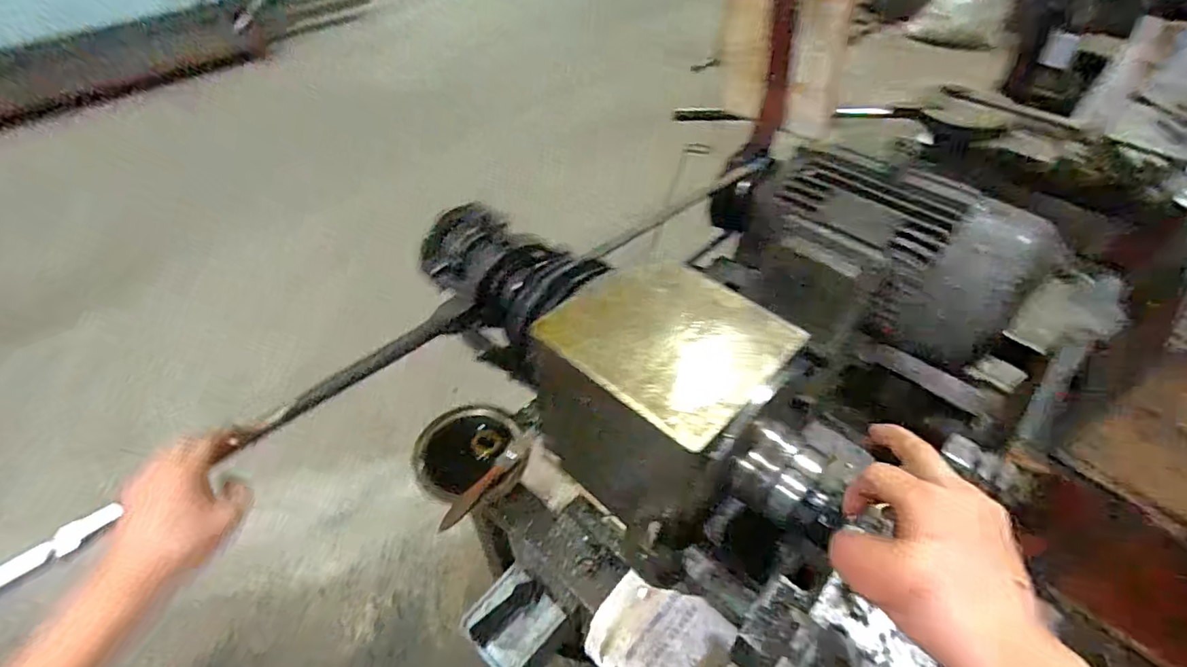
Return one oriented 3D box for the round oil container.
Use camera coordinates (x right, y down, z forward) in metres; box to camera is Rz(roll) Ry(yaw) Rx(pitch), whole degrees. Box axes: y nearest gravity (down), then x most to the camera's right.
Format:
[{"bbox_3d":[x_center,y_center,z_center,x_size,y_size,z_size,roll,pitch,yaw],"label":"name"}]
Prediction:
[{"bbox_3d":[-0.147,0.150,0.652,0.121,0.058,0.129,1,47,-1],"label":"round oil container"}]

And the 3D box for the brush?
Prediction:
[{"bbox_3d":[-0.117,0.166,0.609,0.025,0.026,0.136,29,53,24],"label":"brush"}]

